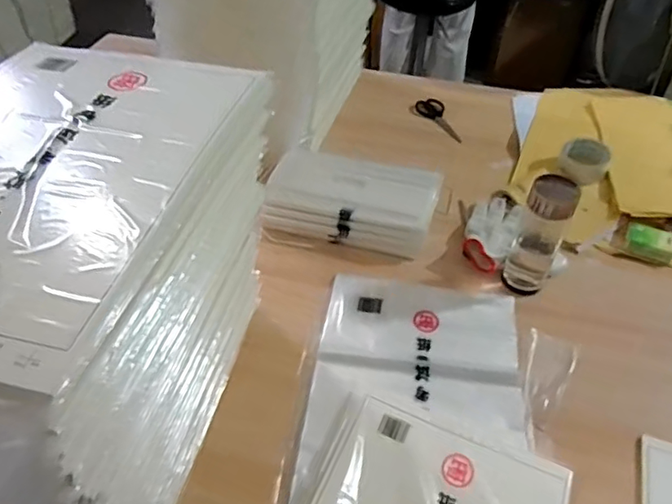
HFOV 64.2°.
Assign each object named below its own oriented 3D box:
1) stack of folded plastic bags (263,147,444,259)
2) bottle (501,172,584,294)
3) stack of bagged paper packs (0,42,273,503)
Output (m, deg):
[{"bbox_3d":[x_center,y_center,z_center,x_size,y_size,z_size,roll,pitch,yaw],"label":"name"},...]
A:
[{"bbox_3d":[0.023,-0.080,0.927,0.294,0.090,0.128,11,47,9],"label":"stack of folded plastic bags"},{"bbox_3d":[0.305,-0.021,0.806,0.066,0.191,0.055,24,50,20],"label":"bottle"},{"bbox_3d":[-0.254,0.078,0.533,0.276,0.365,0.465,11,47,9],"label":"stack of bagged paper packs"}]

